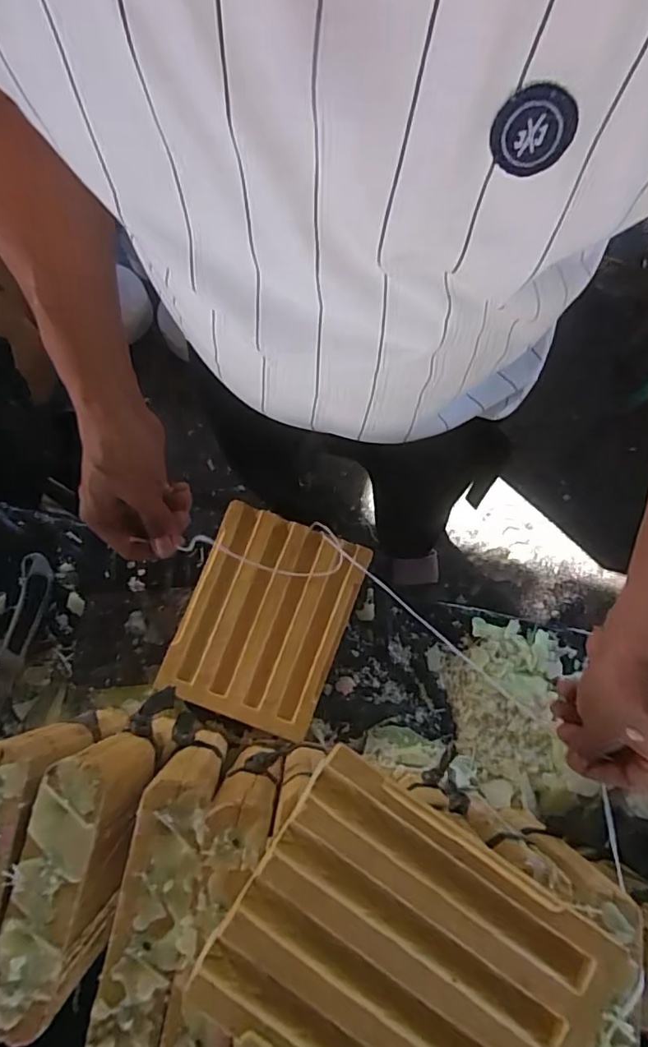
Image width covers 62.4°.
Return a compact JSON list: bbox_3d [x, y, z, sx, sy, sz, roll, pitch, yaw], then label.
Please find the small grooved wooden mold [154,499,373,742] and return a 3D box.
[{"bbox_3d":[-0.062,0.101,0.579,0.162,0.023,0.211,21,79,4],"label":"small grooved wooden mold"}]

